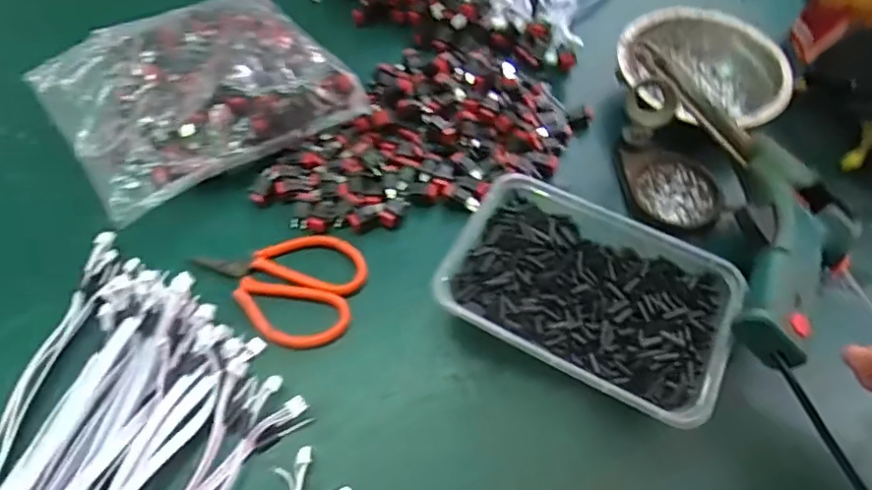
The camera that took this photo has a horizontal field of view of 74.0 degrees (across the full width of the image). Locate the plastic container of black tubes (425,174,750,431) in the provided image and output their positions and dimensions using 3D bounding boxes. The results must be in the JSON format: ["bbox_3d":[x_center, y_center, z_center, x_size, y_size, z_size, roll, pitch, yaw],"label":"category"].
[{"bbox_3d":[0.089,0.029,0.356,0.162,0.044,0.110,30,65,12],"label":"plastic container of black tubes"}]

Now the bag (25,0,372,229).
[{"bbox_3d":[-0.181,-0.125,0.429,0.194,0.037,0.186,-34,69,-18],"label":"bag"}]

